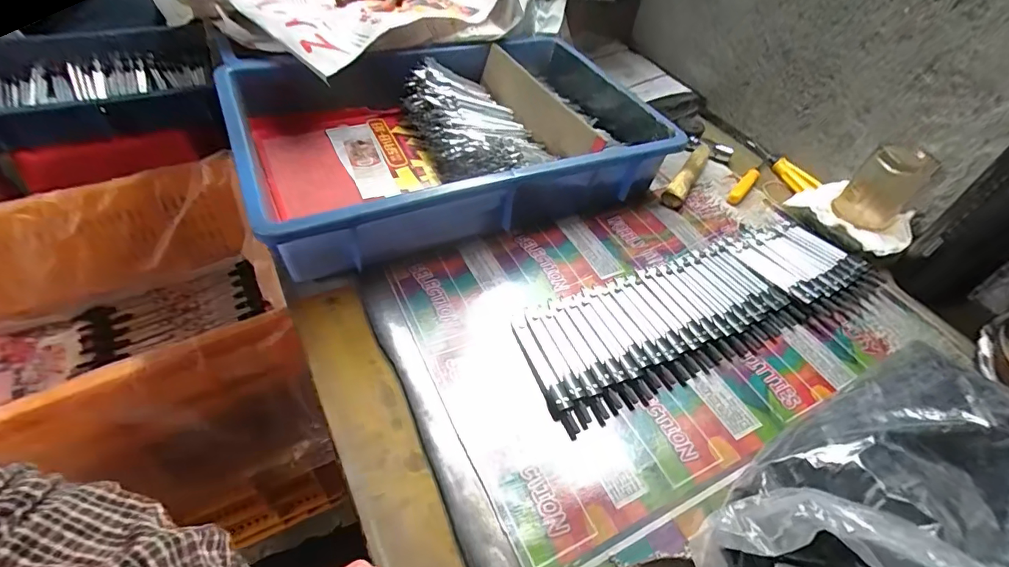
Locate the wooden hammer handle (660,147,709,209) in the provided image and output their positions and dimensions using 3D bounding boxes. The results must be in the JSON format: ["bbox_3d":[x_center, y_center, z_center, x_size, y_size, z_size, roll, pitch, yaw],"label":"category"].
[{"bbox_3d":[0.226,-0.132,0.573,0.024,0.019,0.127,30,52,19],"label":"wooden hammer handle"}]

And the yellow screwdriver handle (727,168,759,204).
[{"bbox_3d":[0.293,-0.119,0.574,0.015,0.014,0.070,35,54,22],"label":"yellow screwdriver handle"}]

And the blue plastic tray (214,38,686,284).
[{"bbox_3d":[-0.056,-0.174,0.535,0.431,0.086,0.298,-18,53,-21],"label":"blue plastic tray"}]

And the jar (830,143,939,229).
[{"bbox_3d":[0.403,-0.098,0.503,0.058,0.090,0.058,3,49,-4],"label":"jar"}]

